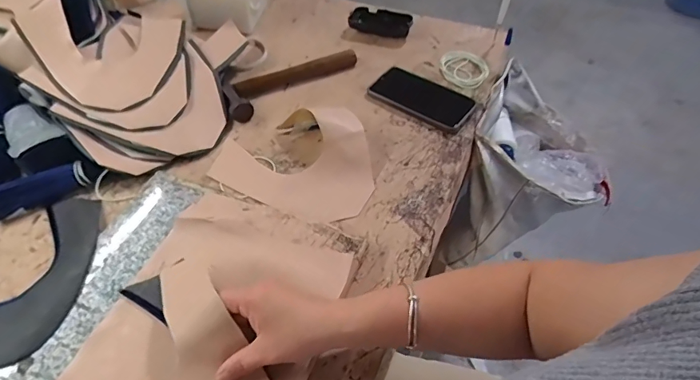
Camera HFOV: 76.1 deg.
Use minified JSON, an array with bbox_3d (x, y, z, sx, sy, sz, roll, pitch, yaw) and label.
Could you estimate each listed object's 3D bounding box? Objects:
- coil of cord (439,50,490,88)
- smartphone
[{"bbox_3d":[0.184,-0.197,0.728,0.079,0.006,0.083,-1,52,1],"label":"coil of cord"},{"bbox_3d":[0.109,-0.142,0.689,0.156,0.012,0.087,28,58,21],"label":"smartphone"}]

